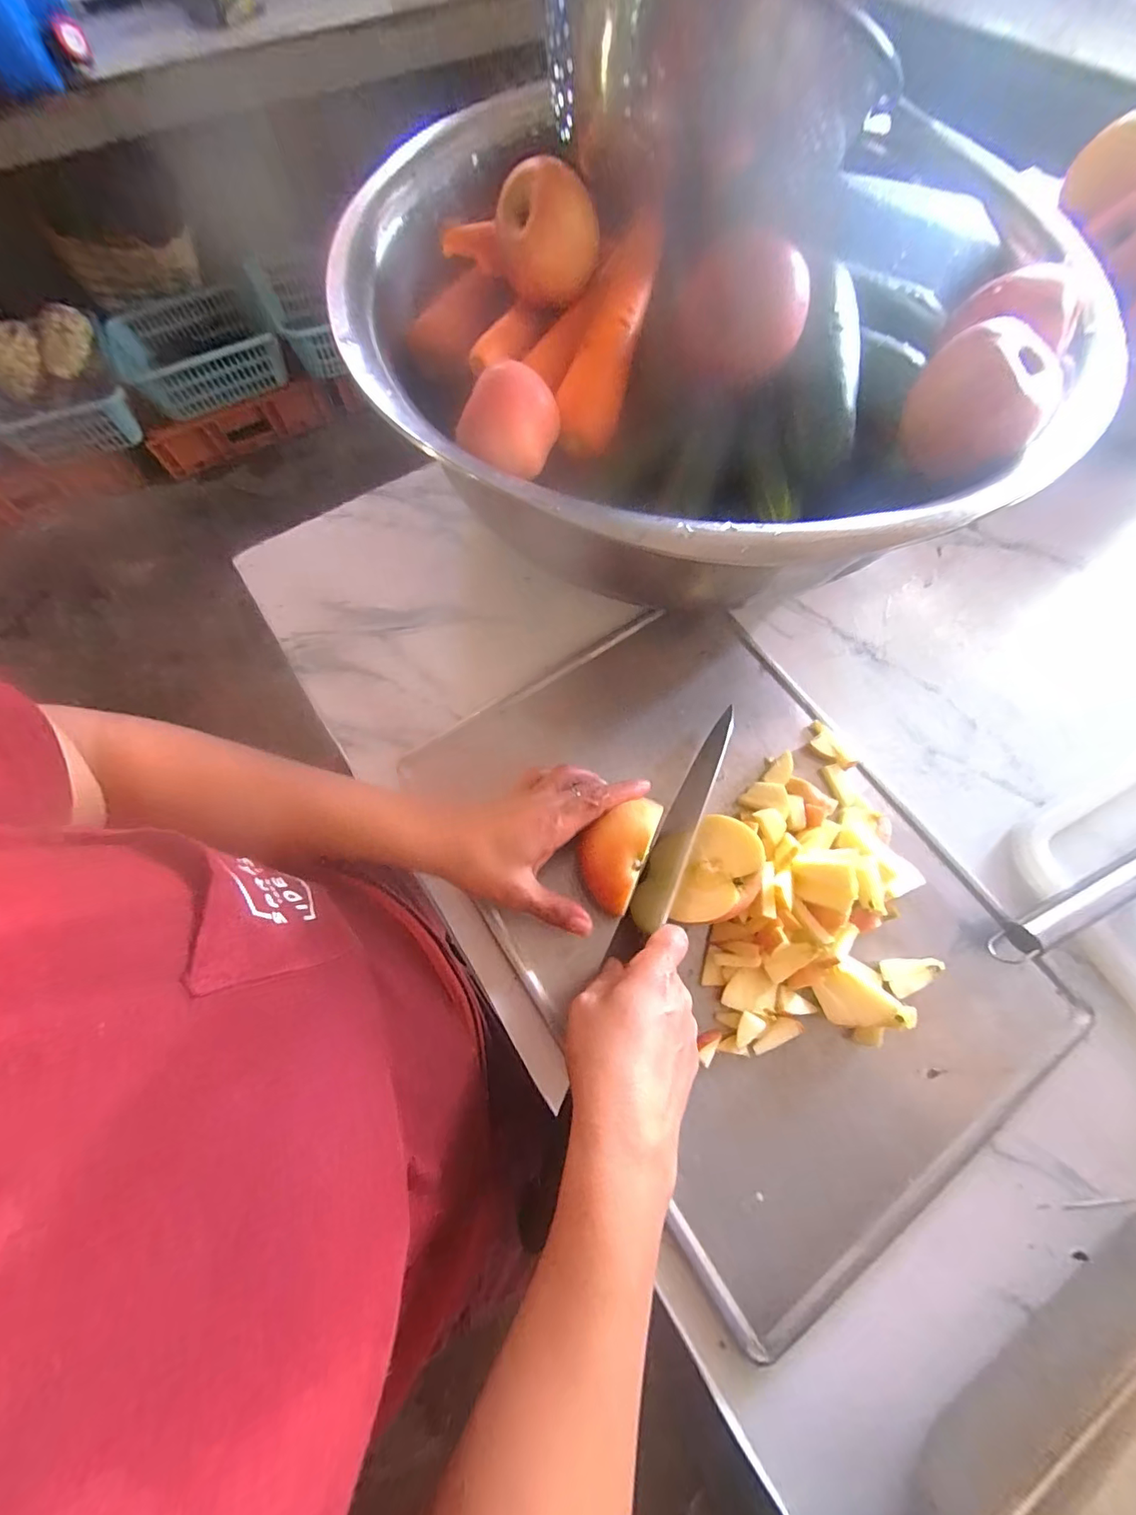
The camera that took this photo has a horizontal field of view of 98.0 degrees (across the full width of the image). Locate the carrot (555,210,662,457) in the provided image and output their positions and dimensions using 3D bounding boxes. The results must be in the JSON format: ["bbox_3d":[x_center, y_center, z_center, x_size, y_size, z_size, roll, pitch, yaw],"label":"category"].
[{"bbox_3d":[0.034,-0.329,0.389,0.040,0.040,0.170,18,93,6],"label":"carrot"}]

